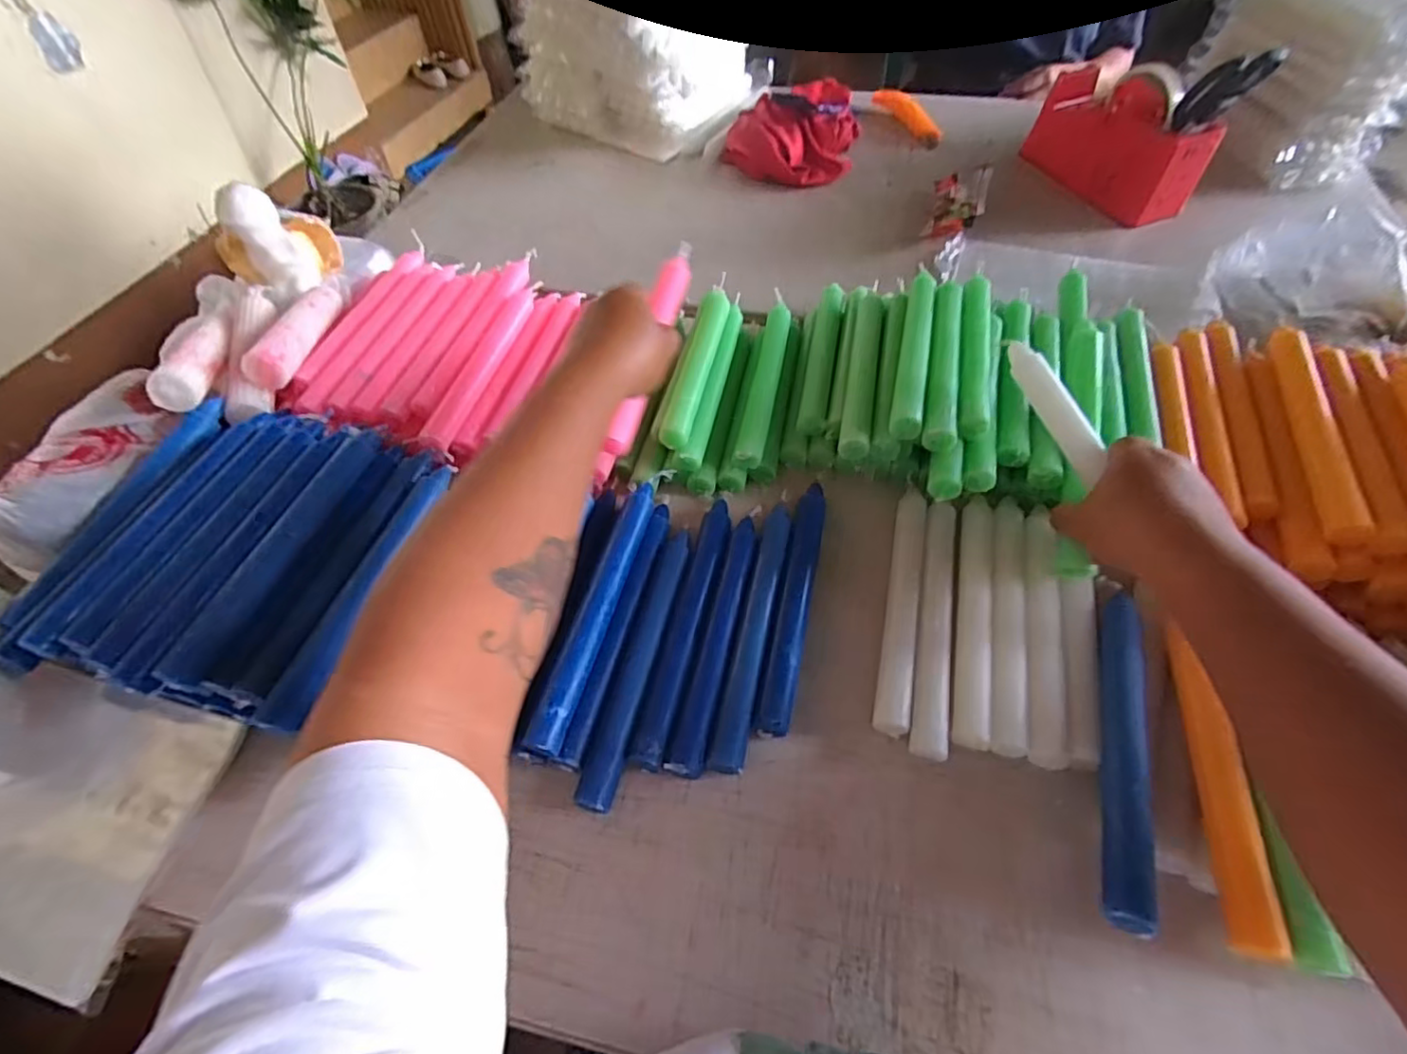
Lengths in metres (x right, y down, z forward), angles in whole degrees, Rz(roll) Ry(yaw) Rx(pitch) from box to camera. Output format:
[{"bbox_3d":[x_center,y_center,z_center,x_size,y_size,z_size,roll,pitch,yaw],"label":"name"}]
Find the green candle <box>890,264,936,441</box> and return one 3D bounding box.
[{"bbox_3d":[0.176,-0.150,0.525,0.022,0.027,0.216,11,55,11],"label":"green candle"}]

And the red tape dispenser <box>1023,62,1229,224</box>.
[{"bbox_3d":[0.489,-0.474,0.756,0.090,0.110,0.213,-18,55,-10],"label":"red tape dispenser"}]

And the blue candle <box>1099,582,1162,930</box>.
[{"bbox_3d":[0.243,0.121,0.362,0.022,0.023,0.203,17,56,15],"label":"blue candle"}]

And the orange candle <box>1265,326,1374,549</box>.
[{"bbox_3d":[0.430,-0.076,0.449,0.022,0.026,0.212,14,56,13],"label":"orange candle"}]

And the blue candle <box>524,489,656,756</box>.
[{"bbox_3d":[-0.070,0.052,0.427,0.020,0.023,0.206,10,55,11],"label":"blue candle"}]

